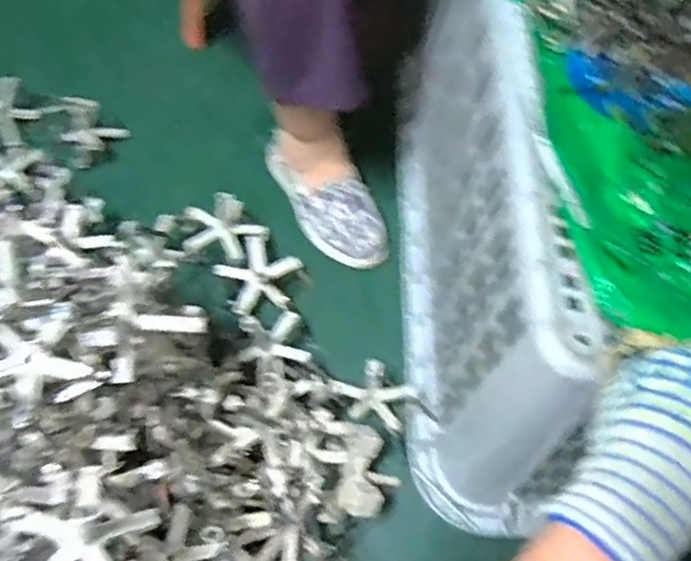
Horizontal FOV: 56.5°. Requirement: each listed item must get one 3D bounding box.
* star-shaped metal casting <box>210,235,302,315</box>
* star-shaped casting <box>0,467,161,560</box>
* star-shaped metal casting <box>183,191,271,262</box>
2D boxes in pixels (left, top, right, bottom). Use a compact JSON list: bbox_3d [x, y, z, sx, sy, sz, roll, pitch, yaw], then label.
[{"bbox_3d":[-0.120,-0.005,0.898,0.110,0.045,0.110,38,69,18],"label":"star-shaped metal casting"},{"bbox_3d":[-0.210,0.197,0.496,0.100,0.059,0.106,-12,63,-5],"label":"star-shaped casting"},{"bbox_3d":[-0.179,-0.070,0.931,0.105,0.045,0.114,-41,69,-18],"label":"star-shaped metal casting"}]

